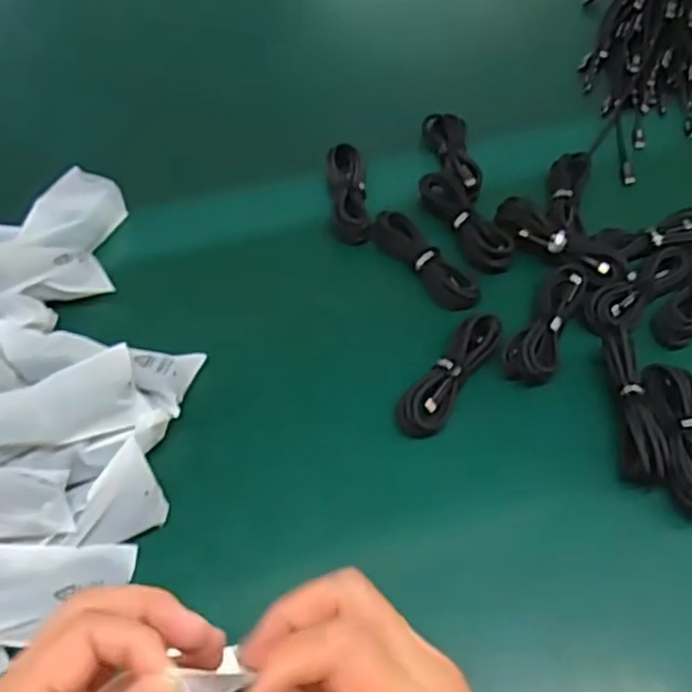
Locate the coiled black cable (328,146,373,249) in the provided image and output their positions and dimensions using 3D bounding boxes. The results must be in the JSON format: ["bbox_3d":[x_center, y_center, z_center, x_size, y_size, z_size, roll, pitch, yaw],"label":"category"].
[{"bbox_3d":[0.002,-0.132,0.600,0.030,0.020,0.106,-3,53,-4],"label":"coiled black cable"}]

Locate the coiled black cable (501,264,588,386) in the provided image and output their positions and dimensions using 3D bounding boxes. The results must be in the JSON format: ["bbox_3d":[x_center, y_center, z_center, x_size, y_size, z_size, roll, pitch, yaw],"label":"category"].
[{"bbox_3d":[0.148,-0.020,0.515,0.037,0.015,0.110,23,56,15],"label":"coiled black cable"}]

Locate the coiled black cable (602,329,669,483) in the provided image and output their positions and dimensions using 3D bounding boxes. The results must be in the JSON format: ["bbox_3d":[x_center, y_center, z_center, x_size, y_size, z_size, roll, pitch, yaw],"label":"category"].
[{"bbox_3d":[0.193,0.041,0.464,0.027,0.025,0.104,1,53,-1],"label":"coiled black cable"}]

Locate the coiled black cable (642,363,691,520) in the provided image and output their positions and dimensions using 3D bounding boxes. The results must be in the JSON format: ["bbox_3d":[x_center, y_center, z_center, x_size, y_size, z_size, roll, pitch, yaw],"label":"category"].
[{"bbox_3d":[0.221,0.059,0.461,0.037,0.017,0.106,3,53,0],"label":"coiled black cable"}]

